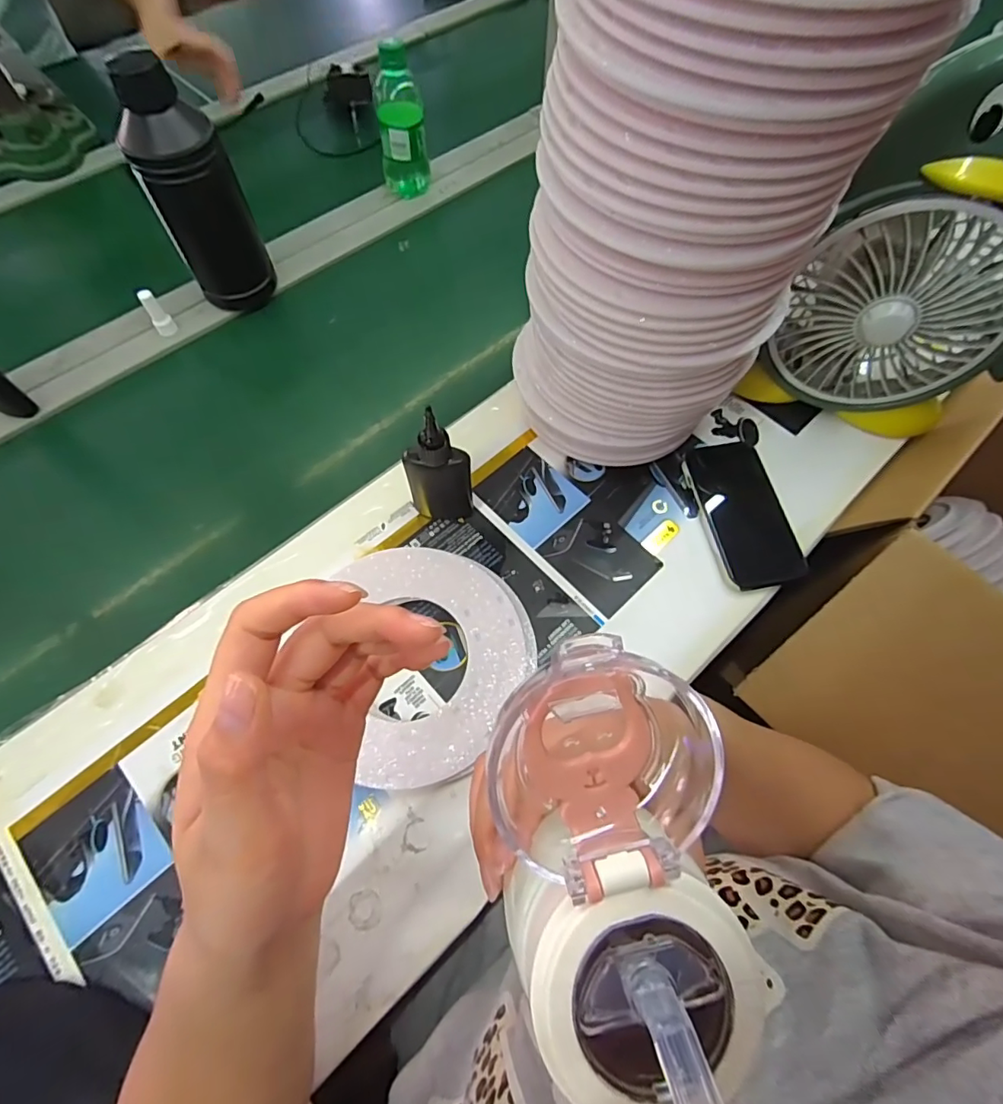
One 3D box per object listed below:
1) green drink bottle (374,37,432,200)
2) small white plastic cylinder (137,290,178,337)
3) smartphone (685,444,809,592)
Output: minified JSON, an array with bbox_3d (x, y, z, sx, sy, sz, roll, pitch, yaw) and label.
[{"bbox_3d":[-0.125,-0.537,0.668,0.060,0.148,0.051,-4,65,-3],"label":"green drink bottle"},{"bbox_3d":[-0.387,-0.268,0.597,0.021,0.050,0.025,-32,69,-15],"label":"small white plastic cylinder"},{"bbox_3d":[0.230,-0.042,0.510,0.075,0.018,0.155,-10,65,-6],"label":"smartphone"}]

